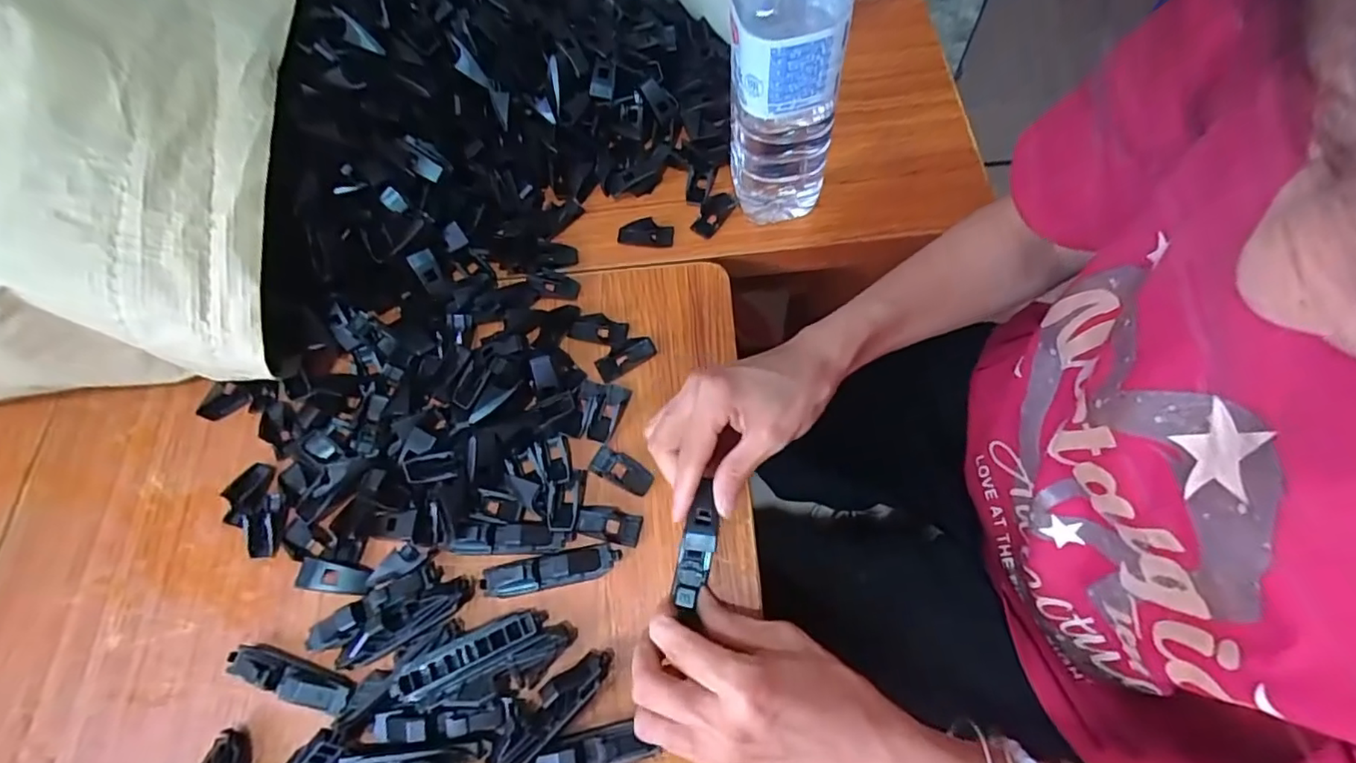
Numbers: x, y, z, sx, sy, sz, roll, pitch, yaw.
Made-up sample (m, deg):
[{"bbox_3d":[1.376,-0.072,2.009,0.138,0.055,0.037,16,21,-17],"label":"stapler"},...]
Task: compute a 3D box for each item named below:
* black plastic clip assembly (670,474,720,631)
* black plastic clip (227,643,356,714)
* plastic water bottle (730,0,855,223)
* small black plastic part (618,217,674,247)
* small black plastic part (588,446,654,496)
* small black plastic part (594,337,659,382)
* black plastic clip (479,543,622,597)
[{"bbox_3d":[0.012,0.095,0.331,0.019,0.021,0.073,11,77,7],"label":"black plastic clip assembly"},{"bbox_3d":[-0.226,0.171,0.330,0.079,0.020,0.017,13,69,11],"label":"black plastic clip"},{"bbox_3d":[0.065,-0.185,0.345,0.066,0.211,0.067,5,68,7],"label":"plastic water bottle"},{"bbox_3d":[-0.024,-0.116,0.440,0.043,0.005,0.021,7,99,9],"label":"small black plastic part"},{"bbox_3d":[-0.036,0.057,0.364,0.041,0.008,0.020,26,71,15],"label":"small black plastic part"},{"bbox_3d":[-0.037,-0.018,0.393,0.041,0.009,0.019,-32,68,-9],"label":"small black plastic part"},{"bbox_3d":[-0.076,0.111,0.336,0.080,0.014,0.019,-12,66,0],"label":"black plastic clip"}]

